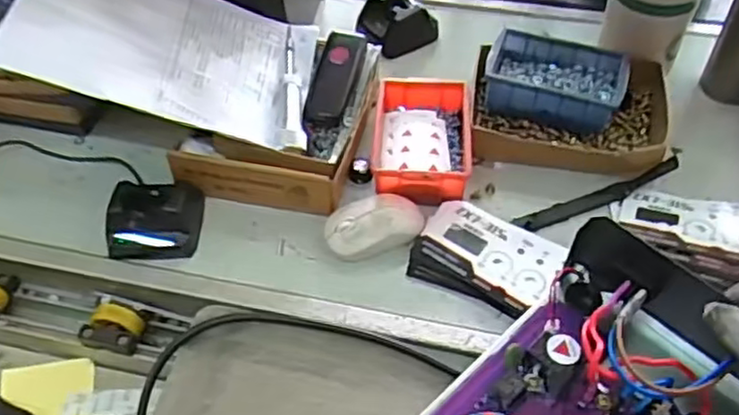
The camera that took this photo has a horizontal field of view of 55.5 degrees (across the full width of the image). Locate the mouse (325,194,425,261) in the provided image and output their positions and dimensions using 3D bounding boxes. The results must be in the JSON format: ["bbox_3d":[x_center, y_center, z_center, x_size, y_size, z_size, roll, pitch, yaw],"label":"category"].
[{"bbox_3d":[0.005,0.018,0.687,0.097,0.036,0.063,-22,53,-17],"label":"mouse"}]

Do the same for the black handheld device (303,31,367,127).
[{"bbox_3d":[-0.037,-0.142,0.765,0.047,0.015,0.112,13,73,11],"label":"black handheld device"}]

